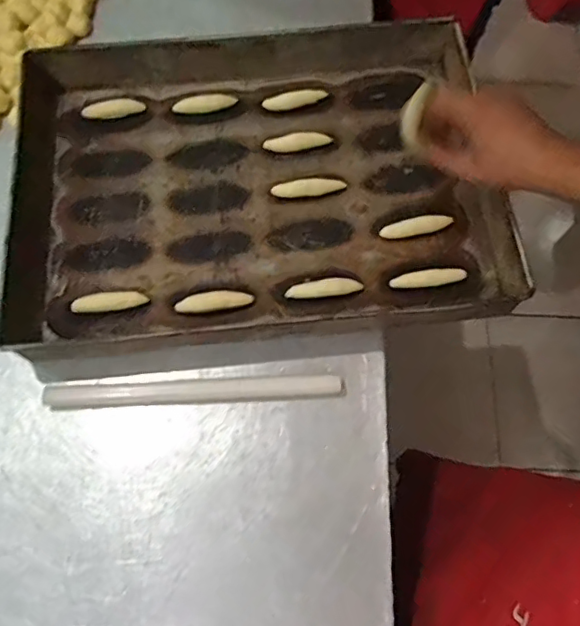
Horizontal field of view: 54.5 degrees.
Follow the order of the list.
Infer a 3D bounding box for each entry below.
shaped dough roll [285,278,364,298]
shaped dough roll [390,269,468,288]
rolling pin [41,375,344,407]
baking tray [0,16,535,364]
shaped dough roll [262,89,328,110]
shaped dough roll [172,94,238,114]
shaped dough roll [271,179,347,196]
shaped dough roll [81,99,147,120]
[{"bbox_3d":[0.036,-0.025,0.588,0.078,0.014,0.017,-4,71,-3],"label":"shaped dough roll"},{"bbox_3d":[0.145,-0.035,0.590,0.079,0.011,0.015,-6,71,-3],"label":"shaped dough roll"},{"bbox_3d":[-0.095,0.077,0.553,0.288,0.019,0.021,-1,70,-2],"label":"rolling pin"},{"bbox_3d":[-0.038,-0.150,0.610,0.519,0.065,0.372,-5,71,-3],"label":"baking tray"},{"bbox_3d":[0.006,-0.258,0.675,0.074,0.013,0.017,-8,71,-4],"label":"shaped dough roll"},{"bbox_3d":[-0.101,-0.249,0.669,0.075,0.016,0.017,-9,71,-5],"label":"shaped dough roll"},{"bbox_3d":[0.022,-0.140,0.632,0.082,0.010,0.020,-6,71,-4],"label":"shaped dough roll"},{"bbox_3d":[-0.210,-0.244,0.674,0.073,0.011,0.018,-9,71,-5],"label":"shaped dough roll"}]

